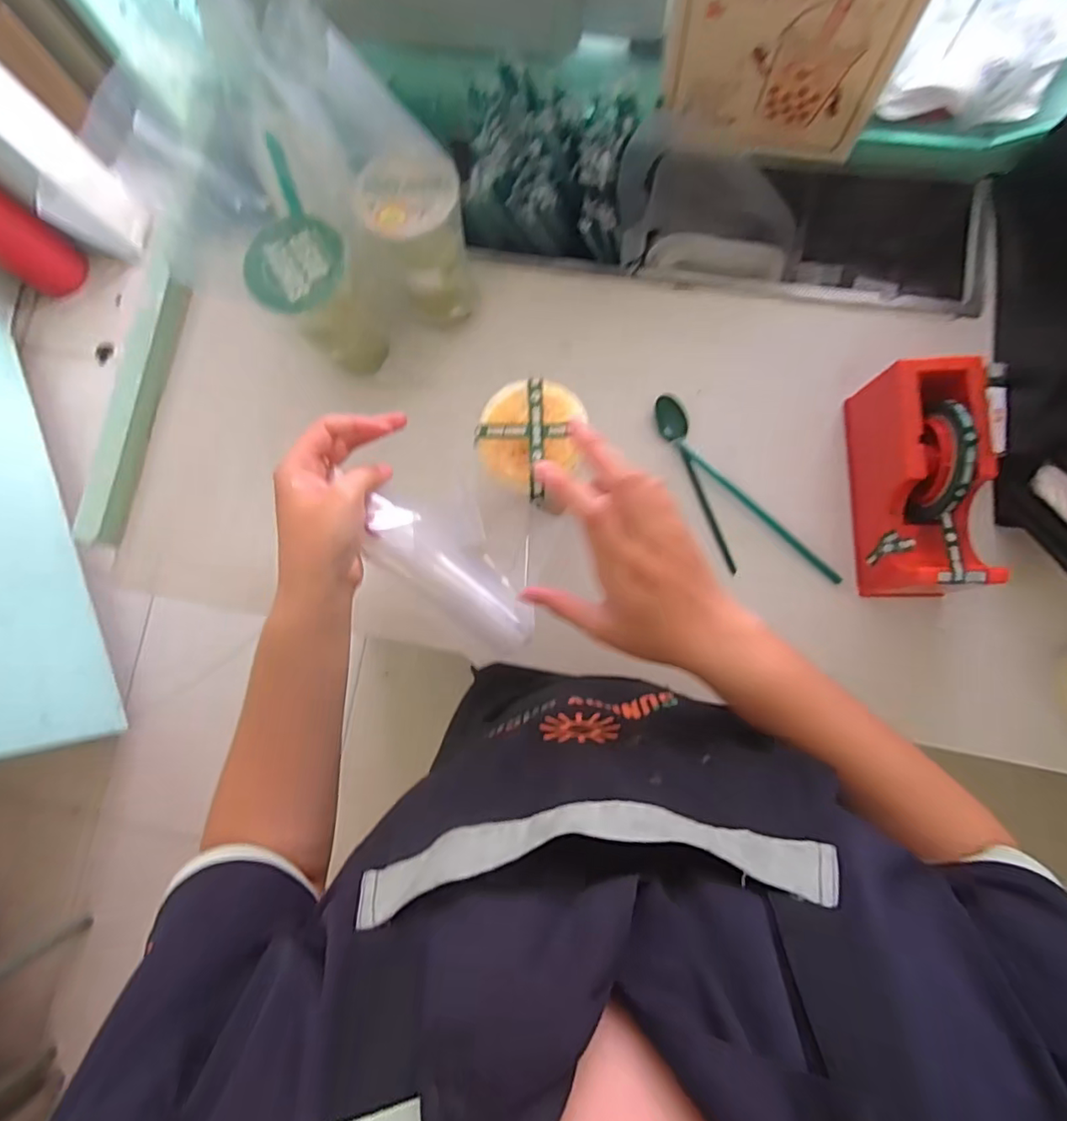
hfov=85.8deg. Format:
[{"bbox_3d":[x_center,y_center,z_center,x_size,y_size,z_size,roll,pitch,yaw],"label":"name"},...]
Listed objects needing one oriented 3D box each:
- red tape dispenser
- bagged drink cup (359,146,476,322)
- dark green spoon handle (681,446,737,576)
[{"bbox_3d":[0.353,-0.074,0.525,0.075,0.108,0.201,-1,84,4],"label":"red tape dispenser"},{"bbox_3d":[-0.103,-0.309,0.562,0.081,0.159,0.080,0,84,4],"label":"bagged drink cup"},{"bbox_3d":[0.180,-0.052,0.592,0.009,0.004,0.139,-20,83,2],"label":"dark green spoon handle"}]

